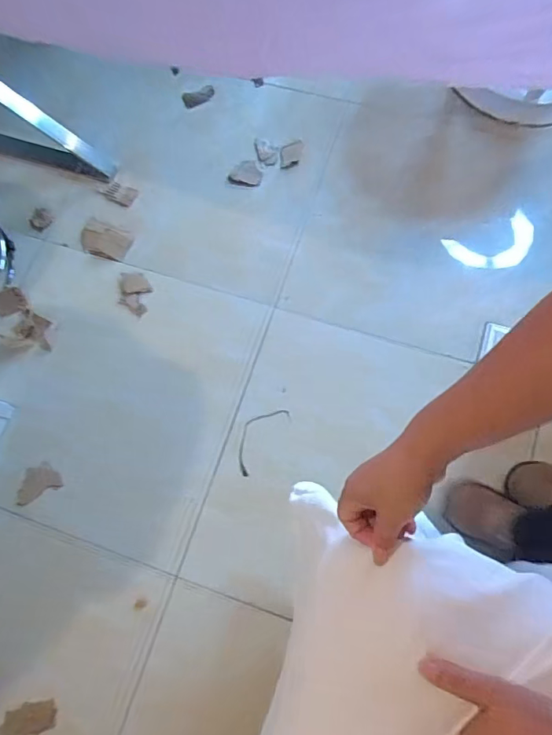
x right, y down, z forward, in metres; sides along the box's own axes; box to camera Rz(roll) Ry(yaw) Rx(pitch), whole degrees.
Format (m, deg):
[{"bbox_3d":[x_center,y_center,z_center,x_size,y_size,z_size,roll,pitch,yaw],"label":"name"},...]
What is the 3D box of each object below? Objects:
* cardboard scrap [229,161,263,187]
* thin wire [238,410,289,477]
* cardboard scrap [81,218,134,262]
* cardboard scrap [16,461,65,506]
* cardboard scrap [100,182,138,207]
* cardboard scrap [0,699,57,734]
[{"bbox_3d":[-0.070,-0.443,1.100,0.074,0.015,0.068,0,74,0],"label":"cardboard scrap"},{"bbox_3d":[-0.040,0.136,0.961,0.060,0.009,0.153,33,77,9],"label":"thin wire"},{"bbox_3d":[-0.373,-0.278,1.053,0.109,0.015,0.073,21,75,6],"label":"cardboard scrap"},{"bbox_3d":[-0.466,0.223,0.938,0.089,0.006,0.058,-25,76,-7],"label":"cardboard scrap"},{"bbox_3d":[-0.356,-0.394,1.097,0.076,0.004,0.045,21,86,1],"label":"cardboard scrap"},{"bbox_3d":[-0.422,0.601,0.822,0.090,0.004,0.048,-10,69,-7],"label":"cardboard scrap"}]

